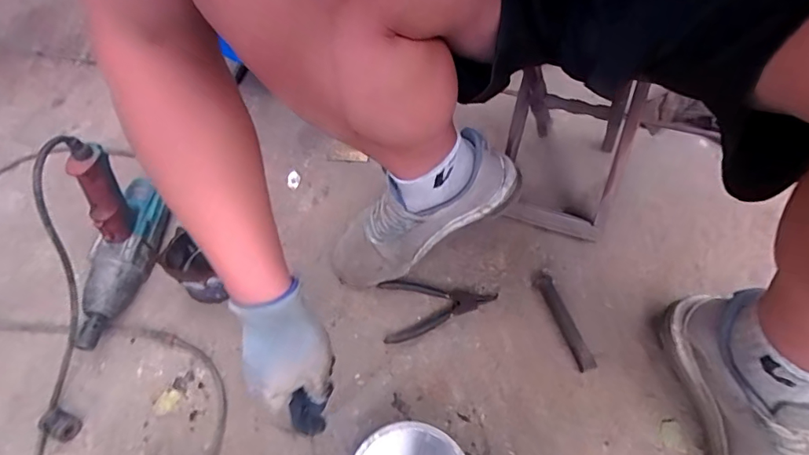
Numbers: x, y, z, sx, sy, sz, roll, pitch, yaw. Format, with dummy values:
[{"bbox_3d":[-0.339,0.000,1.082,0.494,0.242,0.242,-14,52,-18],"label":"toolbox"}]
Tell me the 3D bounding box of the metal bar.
[{"bbox_3d":[0.221,0.127,0.671,0.026,0.008,0.143,-17,56,-7],"label":"metal bar"}]

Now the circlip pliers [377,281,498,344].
[{"bbox_3d":[0.049,0.109,0.691,0.161,0.007,0.092,-9,55,-2],"label":"circlip pliers"}]

